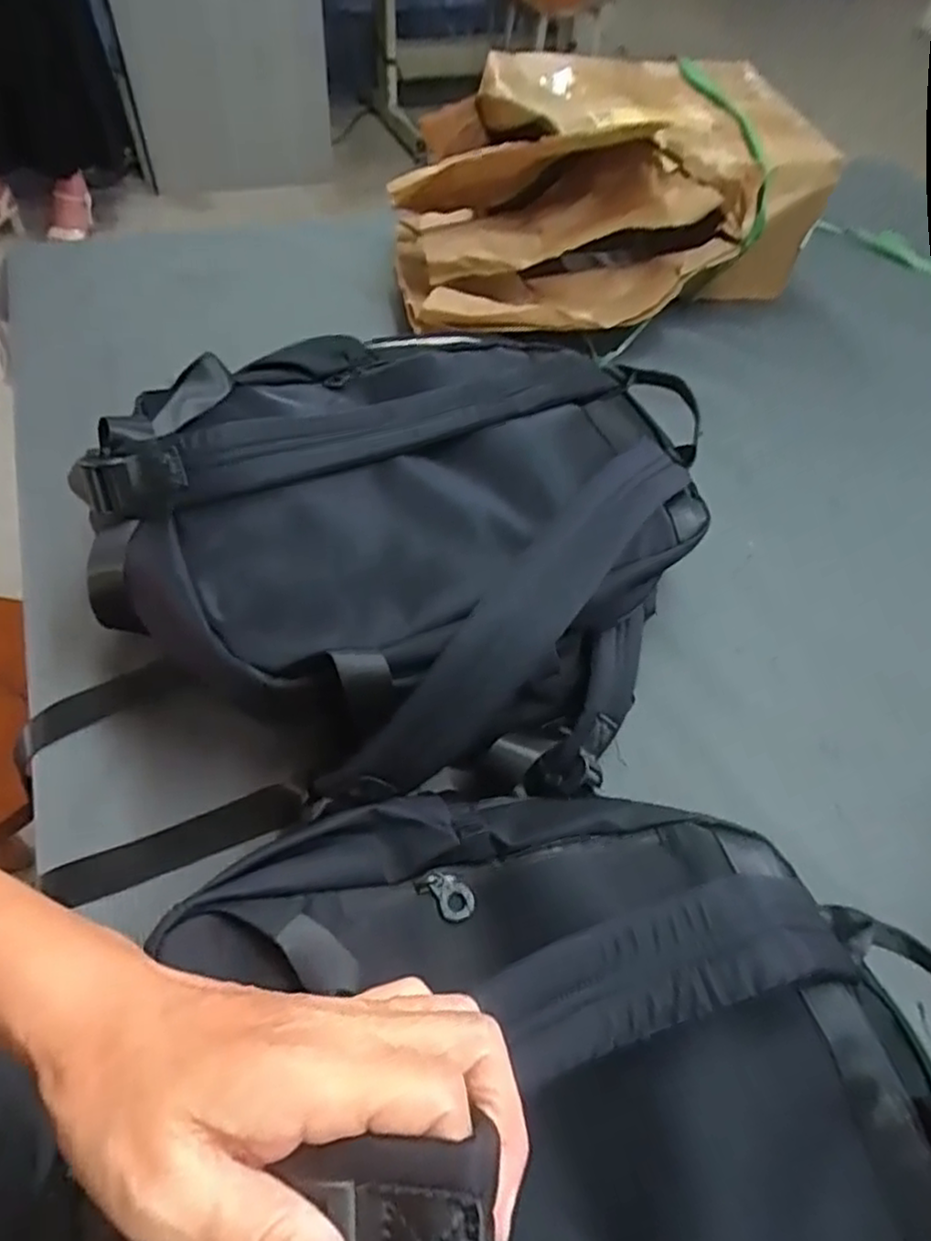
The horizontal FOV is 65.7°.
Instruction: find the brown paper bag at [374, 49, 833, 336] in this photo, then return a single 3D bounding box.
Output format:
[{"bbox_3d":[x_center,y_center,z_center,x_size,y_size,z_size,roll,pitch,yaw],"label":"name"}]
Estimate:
[{"bbox_3d":[0.114,-0.427,0.740,0.422,0.166,0.309,-25,61,-21],"label":"brown paper bag"}]

